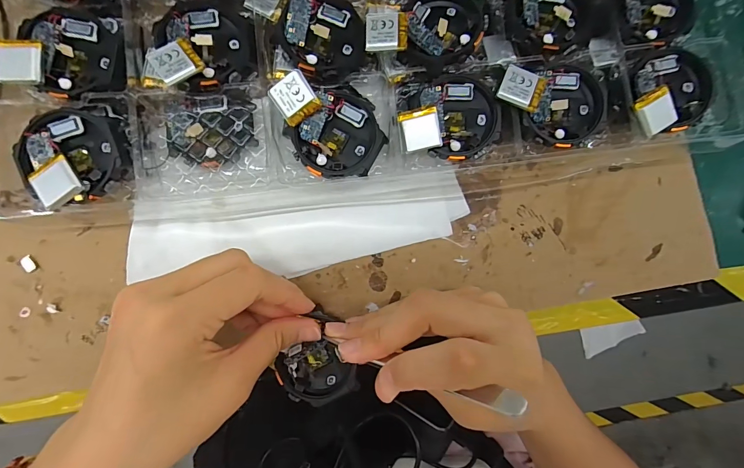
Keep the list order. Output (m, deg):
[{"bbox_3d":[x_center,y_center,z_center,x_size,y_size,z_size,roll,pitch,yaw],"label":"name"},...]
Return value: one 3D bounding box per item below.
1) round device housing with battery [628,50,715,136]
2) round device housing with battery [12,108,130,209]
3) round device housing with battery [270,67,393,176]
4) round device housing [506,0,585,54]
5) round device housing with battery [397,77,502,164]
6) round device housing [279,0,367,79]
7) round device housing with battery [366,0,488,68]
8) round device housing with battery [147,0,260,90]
[{"bbox_3d":[0.176,-0.085,0.220,0.052,0.015,0.048,0,85,-4],"label":"round device housing with battery"},{"bbox_3d":[-0.157,-0.042,0.199,0.050,0.016,0.049,1,77,-6],"label":"round device housing with battery"},{"bbox_3d":[-0.022,-0.060,0.207,0.050,0.014,0.059,-21,87,-6],"label":"round device housing with battery"},{"bbox_3d":[0.106,-0.134,0.226,0.046,0.012,0.053,10,84,-3],"label":"round device housing"},{"bbox_3d":[0.045,-0.068,0.212,0.056,0.009,0.048,-1,85,-4],"label":"round device housing with battery"},{"bbox_3d":[-0.028,-0.116,0.218,0.048,0.011,0.051,0,85,-4],"label":"round device housing"},{"bbox_3d":[0.030,-0.120,0.215,0.069,0.014,0.051,-17,87,-6],"label":"round device housing with battery"},{"bbox_3d":[-0.095,-0.109,0.213,0.053,0.022,0.051,0,85,-4],"label":"round device housing with battery"}]

